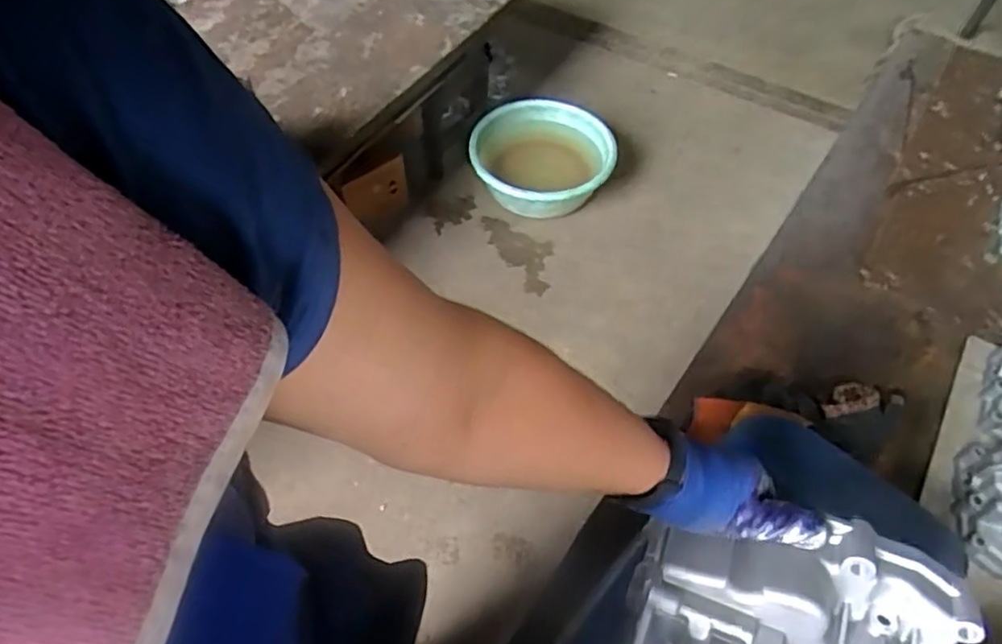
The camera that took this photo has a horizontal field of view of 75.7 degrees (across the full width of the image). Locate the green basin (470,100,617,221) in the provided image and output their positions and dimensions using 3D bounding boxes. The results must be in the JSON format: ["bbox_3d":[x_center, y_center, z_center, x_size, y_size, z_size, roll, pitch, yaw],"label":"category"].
[{"bbox_3d":[0.118,-0.453,1.822,0.378,0.184,0.372,0,56,-1],"label":"green basin"}]

